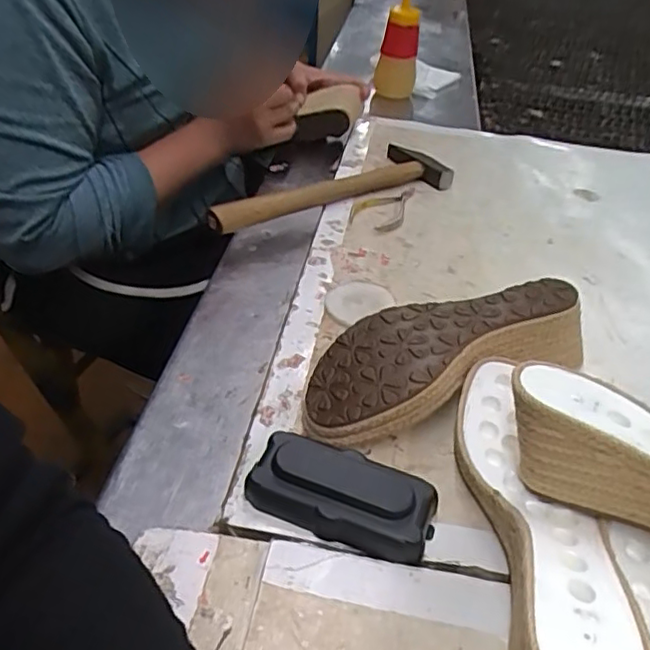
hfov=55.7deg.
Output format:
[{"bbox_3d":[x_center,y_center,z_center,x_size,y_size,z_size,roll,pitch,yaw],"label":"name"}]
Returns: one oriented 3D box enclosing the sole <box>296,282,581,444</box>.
[{"bbox_3d":[0.080,0.019,0.431,0.206,0.062,0.079,-13,43,-21],"label":"sole"}]

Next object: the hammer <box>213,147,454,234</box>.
[{"bbox_3d":[0.000,-0.150,0.650,0.278,0.031,0.085,-15,43,-22],"label":"hammer"}]

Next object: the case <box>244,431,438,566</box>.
[{"bbox_3d":[0.010,0.098,0.362,0.106,0.027,0.049,18,41,16],"label":"case"}]

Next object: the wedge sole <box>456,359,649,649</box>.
[{"bbox_3d":[0.112,0.102,0.337,0.059,0.065,0.222,4,40,-2],"label":"wedge sole"}]

